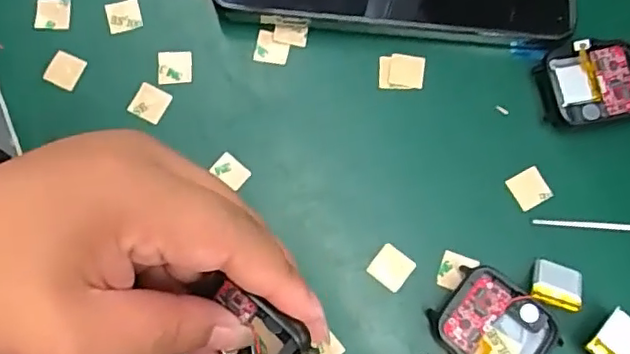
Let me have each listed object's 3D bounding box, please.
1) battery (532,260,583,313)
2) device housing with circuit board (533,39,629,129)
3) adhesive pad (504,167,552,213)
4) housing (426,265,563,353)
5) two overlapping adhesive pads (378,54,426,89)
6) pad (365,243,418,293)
[{"bbox_3d":[0.099,0.044,0.245,0.019,0.005,0.020,19,38,13],"label":"battery"},{"bbox_3d":[0.124,-0.041,0.266,0.048,0.010,0.036,-9,77,-1],"label":"device housing with circuit board"},{"bbox_3d":[0.093,0.005,0.262,0.015,0.004,0.015,-28,78,-5],"label":"adhesive pad"},{"bbox_3d":[0.073,0.061,0.242,0.047,0.015,0.038,40,81,9],"label":"housing"},{"bbox_3d":[0.039,-0.048,0.273,0.020,0.004,0.016,2,77,1],"label":"two overlapping adhesive pads"},{"bbox_3d":[0.032,0.038,0.254,0.016,0.004,0.016,37,80,9],"label":"pad"}]

